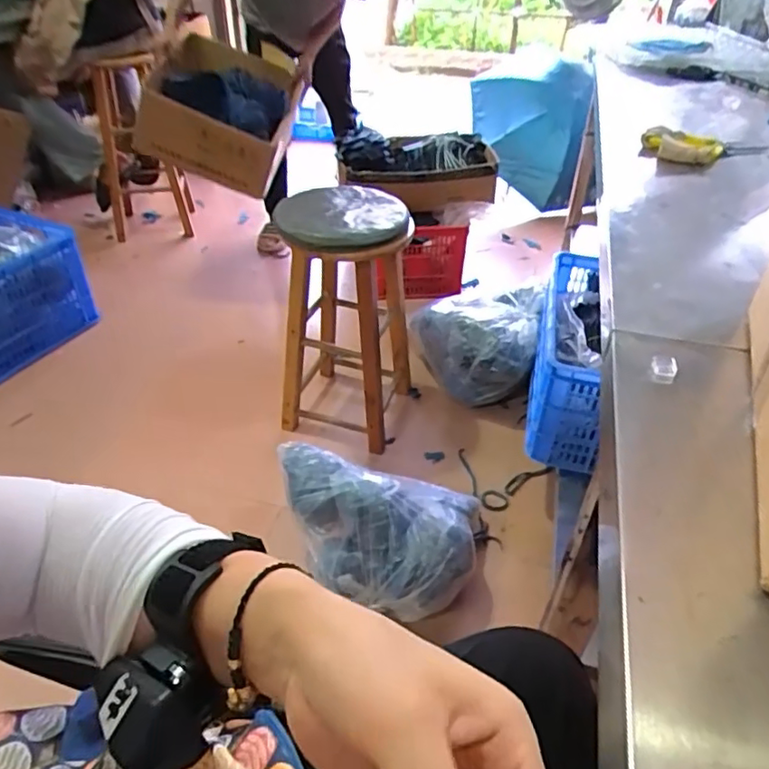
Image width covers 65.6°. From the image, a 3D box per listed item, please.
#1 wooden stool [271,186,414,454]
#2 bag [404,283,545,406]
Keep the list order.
[{"bbox_3d":[-0.086,-0.156,1.440,0.301,0.573,0.310,3,39,1],"label":"wooden stool"},{"bbox_3d":[0.226,-0.102,1.609,0.340,0.264,0.237,9,40,9],"label":"bag"}]

